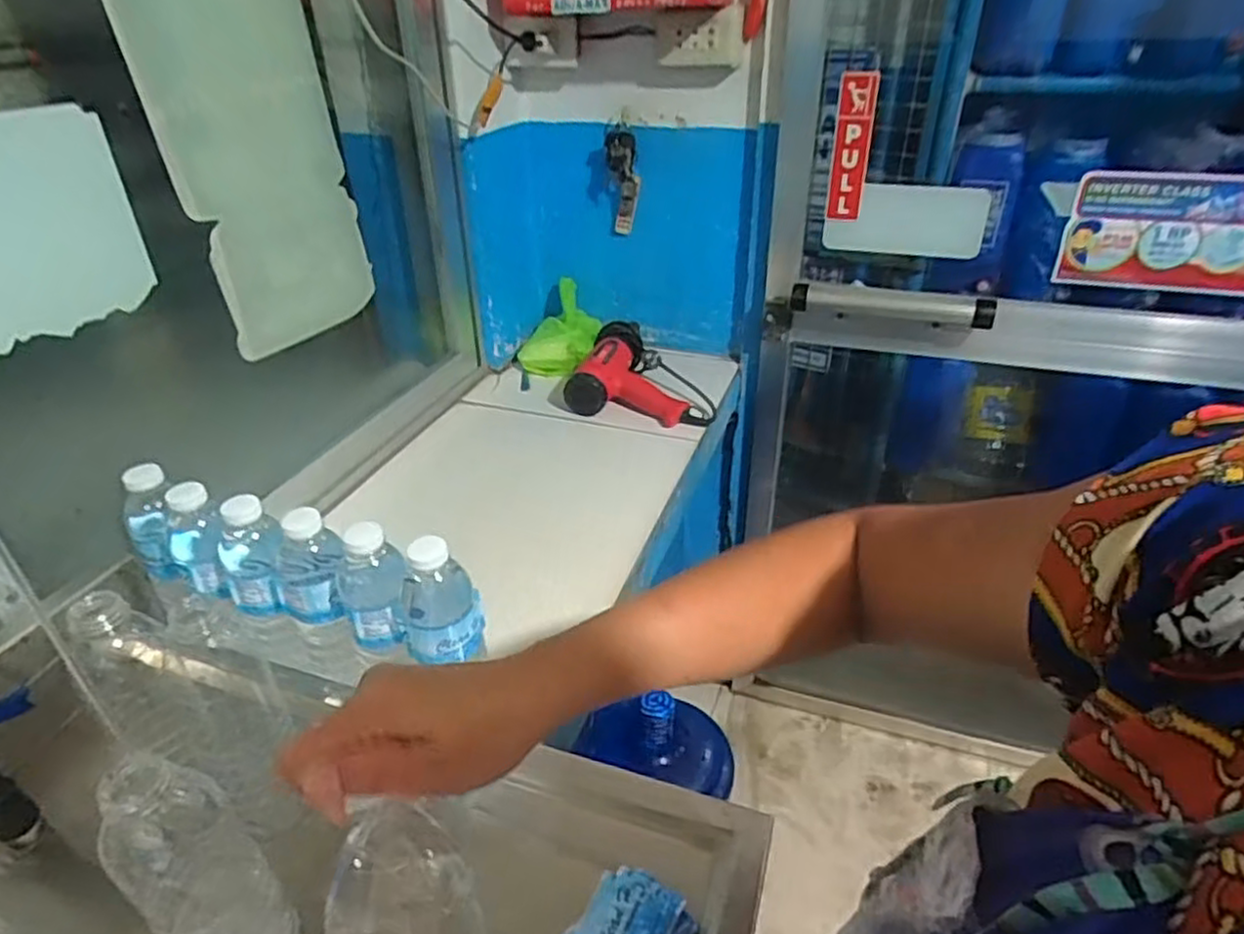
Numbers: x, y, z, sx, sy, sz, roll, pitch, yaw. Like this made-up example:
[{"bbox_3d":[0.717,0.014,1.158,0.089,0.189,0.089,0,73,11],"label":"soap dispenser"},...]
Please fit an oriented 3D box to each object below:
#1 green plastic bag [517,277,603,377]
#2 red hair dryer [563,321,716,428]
[{"bbox_3d":[-0.094,-0.240,1.272,0.132,0.112,0.169,17,37,26],"label":"green plastic bag"},{"bbox_3d":[0.041,-0.142,1.167,0.229,0.104,0.176,5,34,10],"label":"red hair dryer"}]

